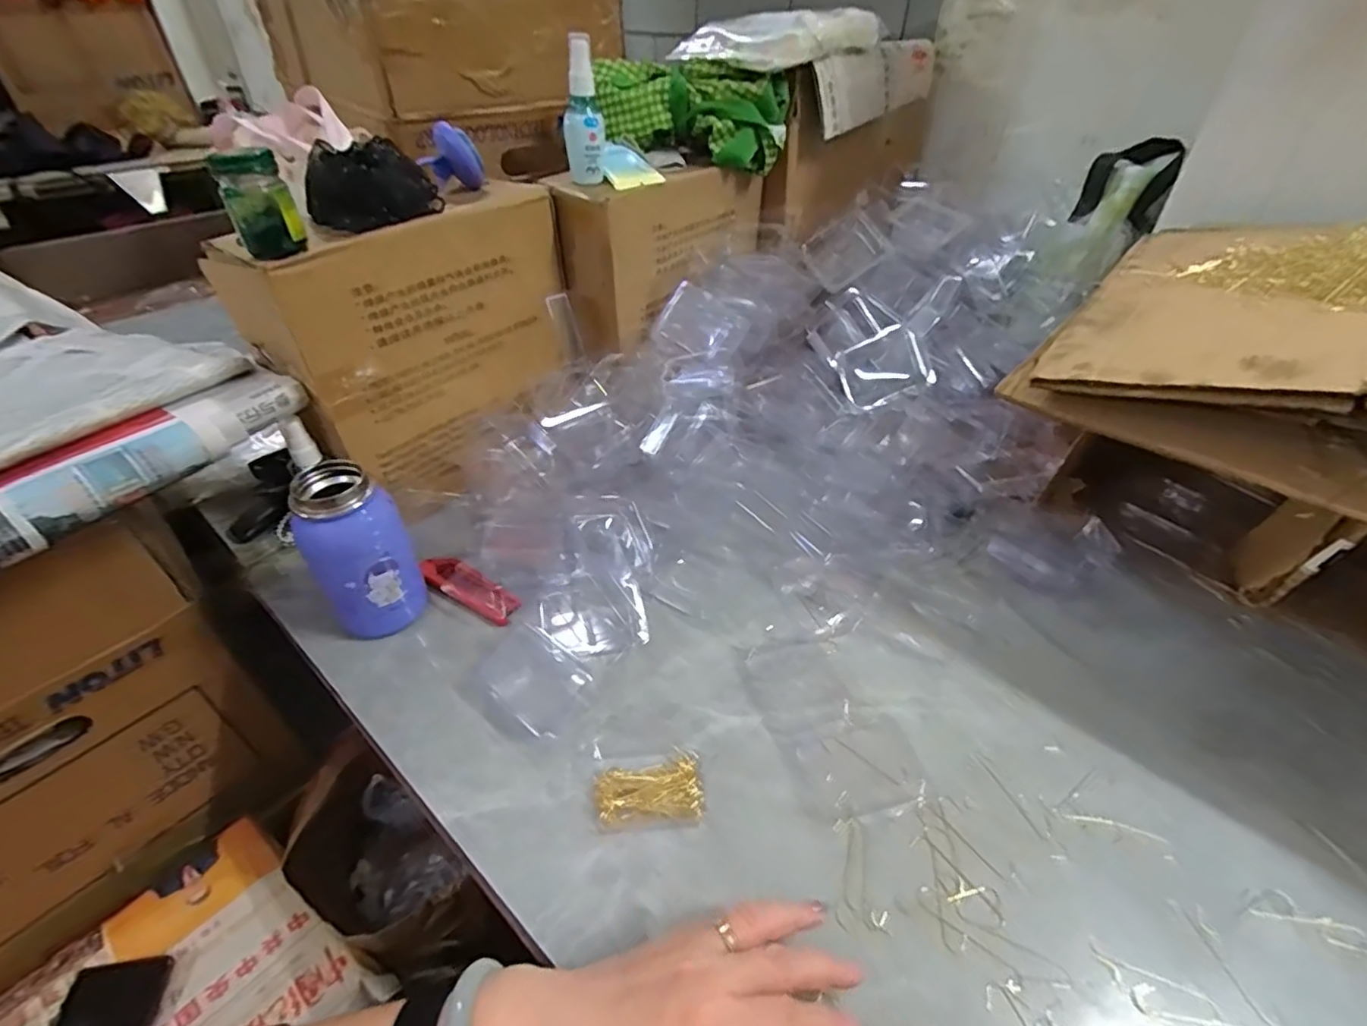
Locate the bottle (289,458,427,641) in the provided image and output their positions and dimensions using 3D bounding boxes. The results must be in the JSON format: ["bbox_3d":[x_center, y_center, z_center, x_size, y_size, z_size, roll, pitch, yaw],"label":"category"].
[{"bbox_3d":[-0.257,0.034,0.484,0.065,0.139,0.059,-11,41,-13],"label":"bottle"}]

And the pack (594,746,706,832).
[{"bbox_3d":[-0.023,0.185,0.405,0.070,0.018,0.045,-6,41,-7],"label":"pack"}]

